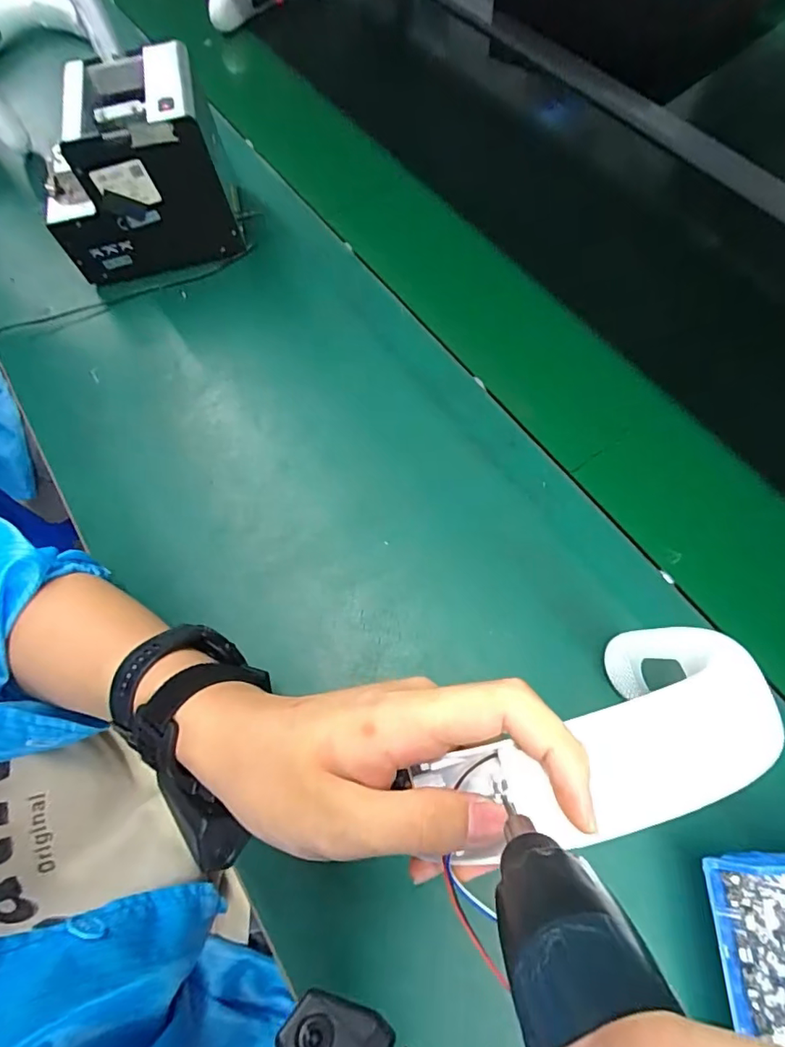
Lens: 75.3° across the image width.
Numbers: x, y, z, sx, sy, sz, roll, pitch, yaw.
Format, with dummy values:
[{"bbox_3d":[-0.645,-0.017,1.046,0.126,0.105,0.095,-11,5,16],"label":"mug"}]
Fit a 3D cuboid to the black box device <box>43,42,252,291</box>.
[{"bbox_3d":[-0.269,-0.366,0.542,0.179,0.154,0.127,-11,67,0],"label":"black box device"}]

